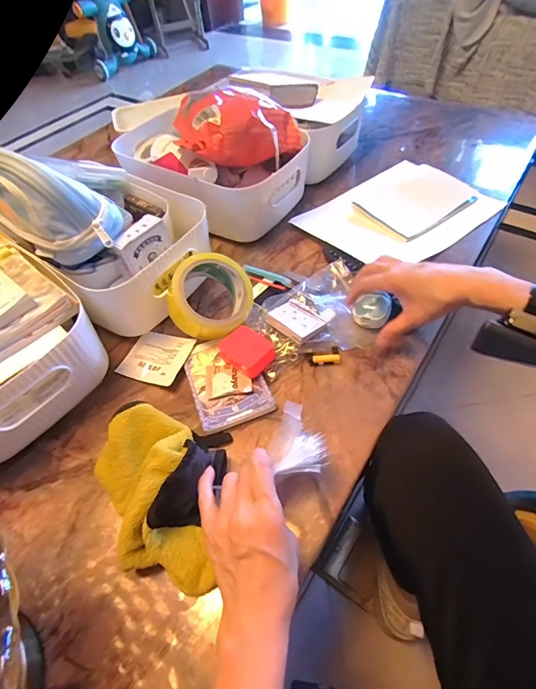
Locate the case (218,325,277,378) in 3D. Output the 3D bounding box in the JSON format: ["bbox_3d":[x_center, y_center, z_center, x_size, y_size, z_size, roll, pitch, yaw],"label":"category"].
[{"bbox_3d":[-0.025,0.008,0.447,0.060,0.019,0.046,33,63,25],"label":"case"}]

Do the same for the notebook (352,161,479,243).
[{"bbox_3d":[0.246,-0.243,0.625,0.175,0.014,0.126,-36,65,-19],"label":"notebook"}]

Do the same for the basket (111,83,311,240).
[{"bbox_3d":[-0.105,-0.303,0.614,0.307,0.172,0.202,29,61,24],"label":"basket"}]

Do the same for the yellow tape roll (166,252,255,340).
[{"bbox_3d":[-0.076,-0.060,0.474,0.098,0.063,0.101,16,67,-20],"label":"yellow tape roll"}]

